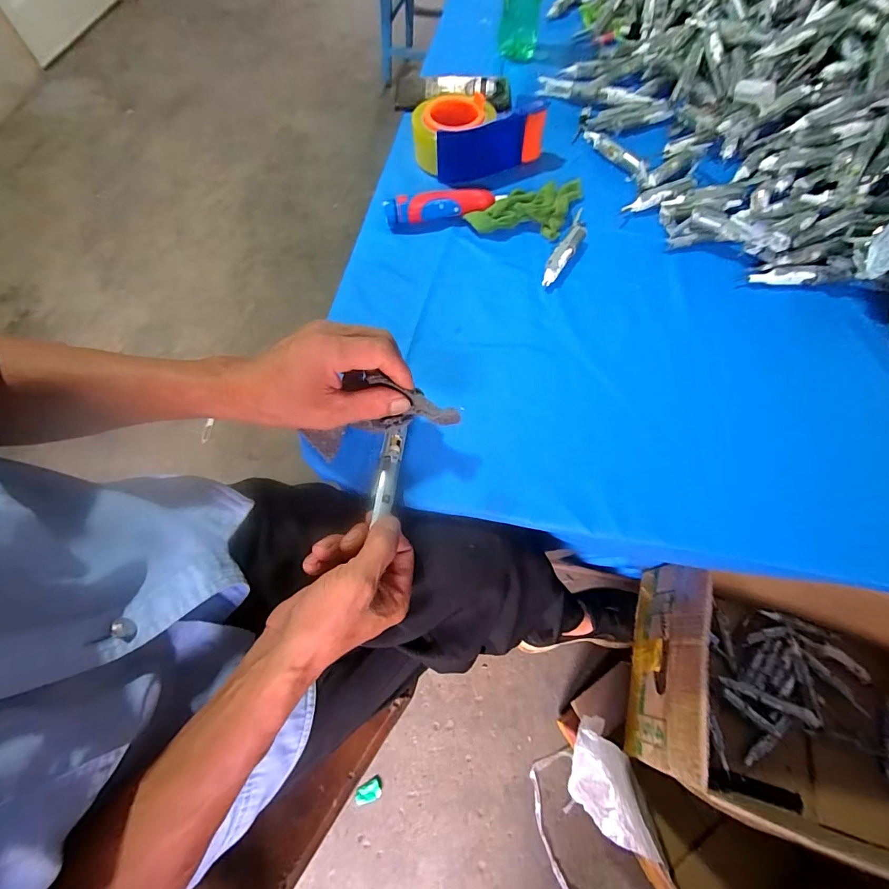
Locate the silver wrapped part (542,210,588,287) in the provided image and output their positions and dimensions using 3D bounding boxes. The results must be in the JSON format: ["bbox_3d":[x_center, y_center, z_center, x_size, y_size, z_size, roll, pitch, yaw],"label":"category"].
[{"bbox_3d":[0.139,-0.222,0.476,0.021,0.015,0.117,27,68,11],"label":"silver wrapped part"}]

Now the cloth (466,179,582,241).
[{"bbox_3d":[0.108,-0.275,0.496,0.147,0.023,0.065,-21,67,-10],"label":"cloth"}]

